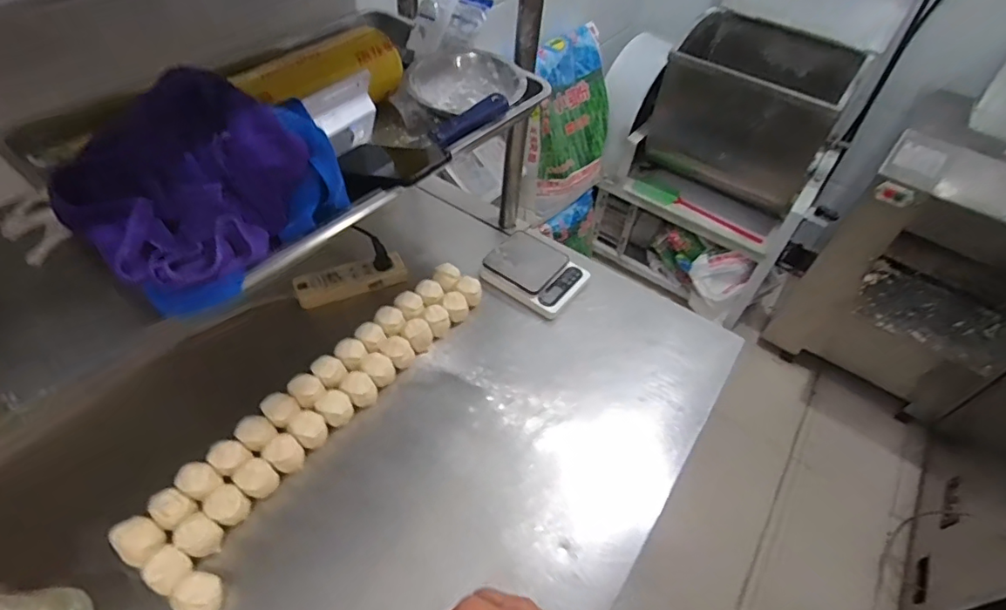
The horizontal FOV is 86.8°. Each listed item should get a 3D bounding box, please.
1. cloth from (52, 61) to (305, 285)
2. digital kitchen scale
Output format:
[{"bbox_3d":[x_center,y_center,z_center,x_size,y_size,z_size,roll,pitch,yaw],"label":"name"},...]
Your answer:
[{"bbox_3d":[-0.292,-0.123,0.501,0.189,0.088,0.202,29,52,19],"label":"cloth"},{"bbox_3d":[0.058,-0.063,0.987,0.169,0.030,0.140,31,53,20],"label":"digital kitchen scale"}]

